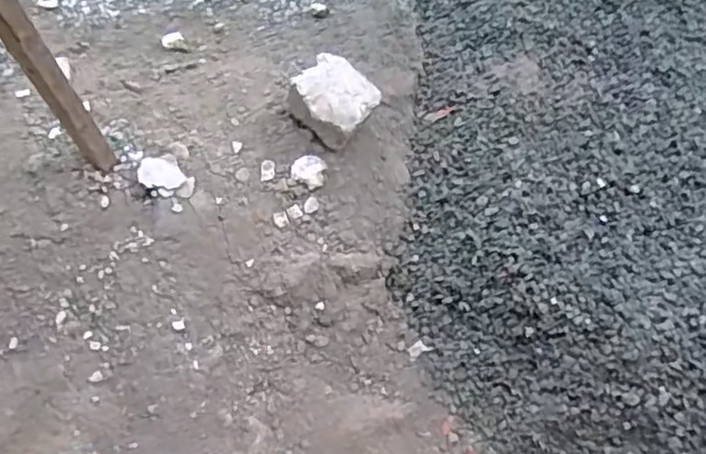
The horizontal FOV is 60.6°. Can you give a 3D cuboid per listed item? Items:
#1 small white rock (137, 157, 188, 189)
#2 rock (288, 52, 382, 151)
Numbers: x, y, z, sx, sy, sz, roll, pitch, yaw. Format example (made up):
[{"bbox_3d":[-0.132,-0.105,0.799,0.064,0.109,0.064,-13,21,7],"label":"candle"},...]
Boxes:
[{"bbox_3d":[-0.453,-0.124,1.438,0.110,0.032,0.072,4,62,4],"label":"small white rock"},{"bbox_3d":[-0.042,-0.328,1.528,0.186,0.124,0.182,40,71,14],"label":"rock"}]

